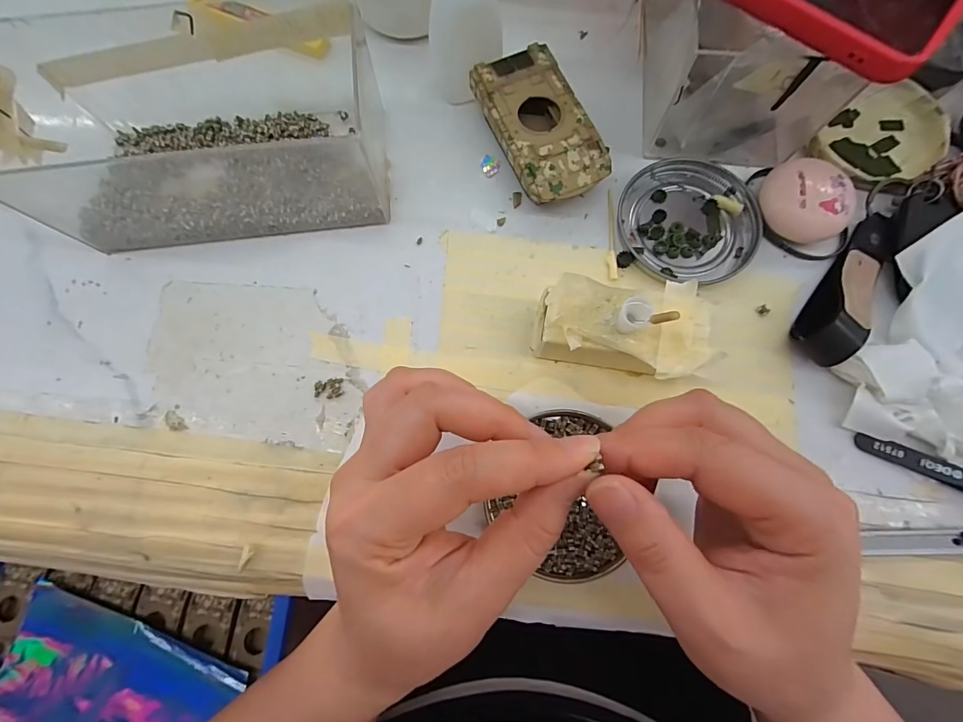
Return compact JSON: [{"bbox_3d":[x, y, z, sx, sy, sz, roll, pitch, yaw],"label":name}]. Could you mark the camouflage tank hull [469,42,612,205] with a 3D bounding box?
[{"bbox_3d":[0.034,-0.135,0.252,0.053,0.025,0.094,-24,78,-4],"label":"camouflage tank hull"}]

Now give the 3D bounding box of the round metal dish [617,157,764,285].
[{"bbox_3d":[0.121,-0.083,0.246,0.074,0.008,0.076,0,77,1],"label":"round metal dish"}]

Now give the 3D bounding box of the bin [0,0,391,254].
[{"bbox_3d":[-0.147,-0.124,0.230,0.178,0.070,0.091,-7,77,0],"label":"bin"}]

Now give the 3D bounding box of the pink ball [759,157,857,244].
[{"bbox_3d":[0.182,-0.089,0.238,0.041,0.023,0.043,0,77,1],"label":"pink ball"}]

